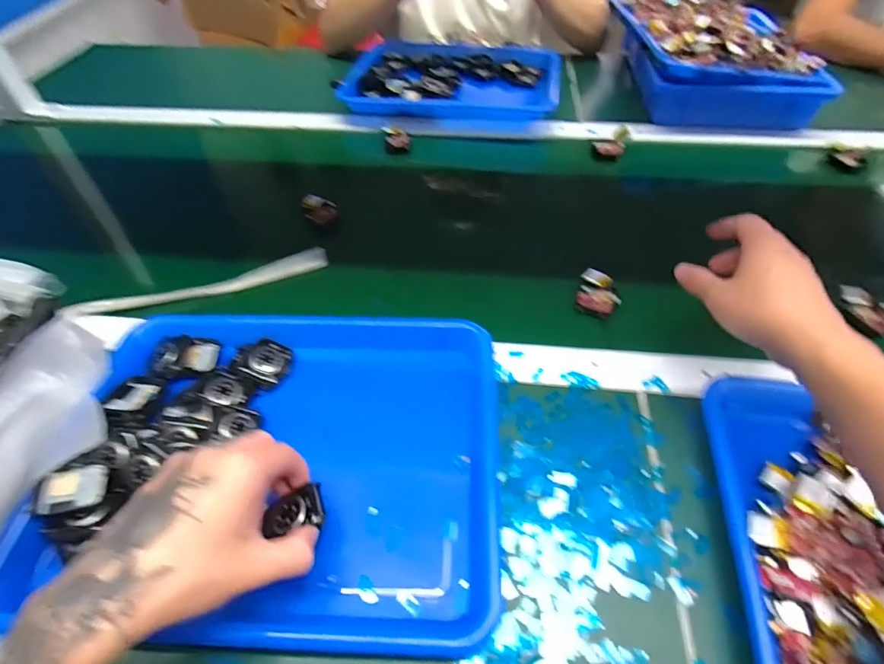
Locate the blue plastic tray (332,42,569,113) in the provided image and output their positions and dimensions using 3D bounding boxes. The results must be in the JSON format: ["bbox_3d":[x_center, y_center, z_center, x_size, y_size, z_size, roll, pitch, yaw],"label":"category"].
[{"bbox_3d":[0.019,-0.421,0.770,0.337,0.033,0.238,5,51,4],"label":"blue plastic tray"}]

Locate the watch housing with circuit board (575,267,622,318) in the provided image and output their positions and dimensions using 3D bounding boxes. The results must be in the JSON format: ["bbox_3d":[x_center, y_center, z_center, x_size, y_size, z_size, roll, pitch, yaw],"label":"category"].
[{"bbox_3d":[0.162,-0.039,0.477,0.042,0.012,0.060,16,53,13],"label":"watch housing with circuit board"}]

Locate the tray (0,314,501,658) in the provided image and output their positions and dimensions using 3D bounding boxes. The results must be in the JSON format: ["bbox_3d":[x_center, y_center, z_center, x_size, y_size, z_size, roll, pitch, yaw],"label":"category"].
[{"bbox_3d":[-0.121,0.090,0.356,0.321,0.037,0.249,2,51,3],"label":"tray"}]

